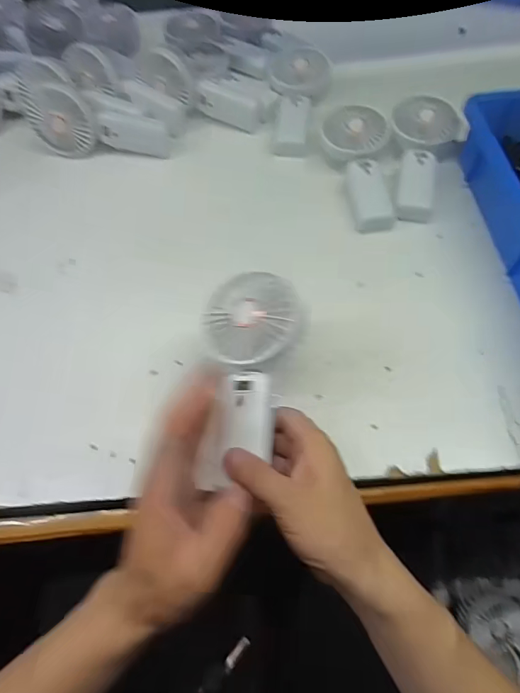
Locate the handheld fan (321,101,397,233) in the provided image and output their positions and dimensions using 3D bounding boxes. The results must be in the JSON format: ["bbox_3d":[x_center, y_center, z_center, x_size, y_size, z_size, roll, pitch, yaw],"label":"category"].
[{"bbox_3d":[0.129,-0.218,0.549,0.078,0.033,0.168,-7,73,0],"label":"handheld fan"}]

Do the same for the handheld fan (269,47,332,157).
[{"bbox_3d":[0.051,-0.351,0.628,0.088,0.031,0.165,5,74,7],"label":"handheld fan"}]

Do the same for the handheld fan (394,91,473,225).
[{"bbox_3d":[0.195,-0.236,0.546,0.095,0.044,0.185,19,65,14],"label":"handheld fan"}]

